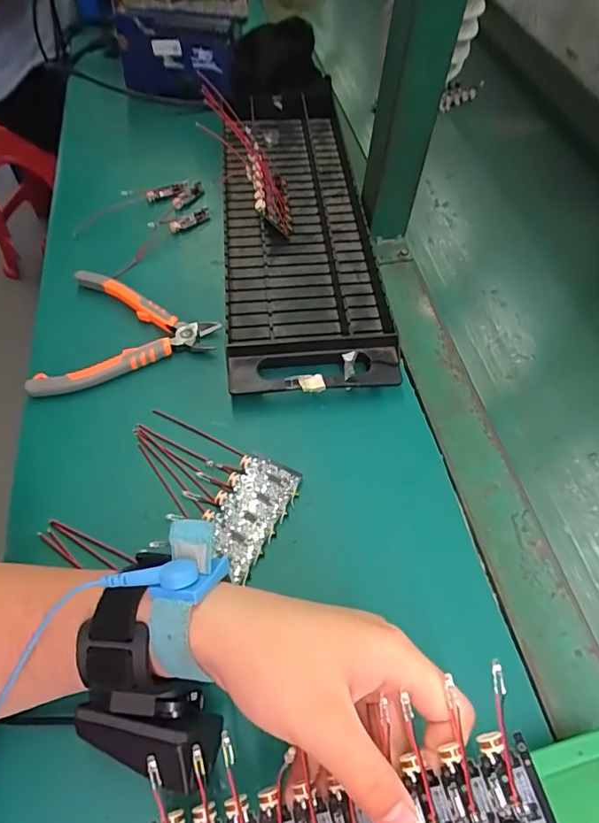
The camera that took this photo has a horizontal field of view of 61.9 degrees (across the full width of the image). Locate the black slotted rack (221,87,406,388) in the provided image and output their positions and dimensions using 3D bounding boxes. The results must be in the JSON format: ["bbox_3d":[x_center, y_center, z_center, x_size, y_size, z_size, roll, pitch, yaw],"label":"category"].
[{"bbox_3d":[-0.005,-0.200,0.496,0.138,0.035,0.431,-2,57,-6],"label":"black slotted rack"}]

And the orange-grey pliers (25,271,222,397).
[{"bbox_3d":[-0.142,-0.063,0.423,0.136,0.019,0.127,8,56,0],"label":"orange-grey pliers"}]

